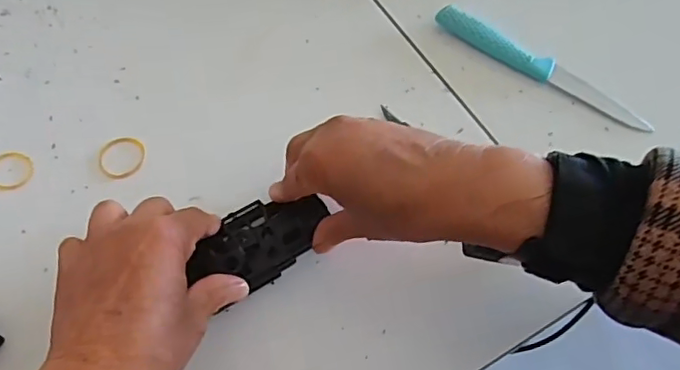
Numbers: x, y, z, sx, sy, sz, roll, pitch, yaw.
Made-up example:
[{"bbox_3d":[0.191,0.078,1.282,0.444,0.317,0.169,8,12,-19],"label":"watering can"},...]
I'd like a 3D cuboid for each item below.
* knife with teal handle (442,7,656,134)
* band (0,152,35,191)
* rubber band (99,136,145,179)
[{"bbox_3d":[0.155,-0.091,0.452,0.179,0.015,0.017,33,65,15],"label":"knife with teal handle"},{"bbox_3d":[-0.225,-0.010,0.397,0.032,0.004,0.029,33,65,15],"label":"band"},{"bbox_3d":[-0.152,-0.020,0.404,0.030,0.004,0.033,2,61,-1],"label":"rubber band"}]

